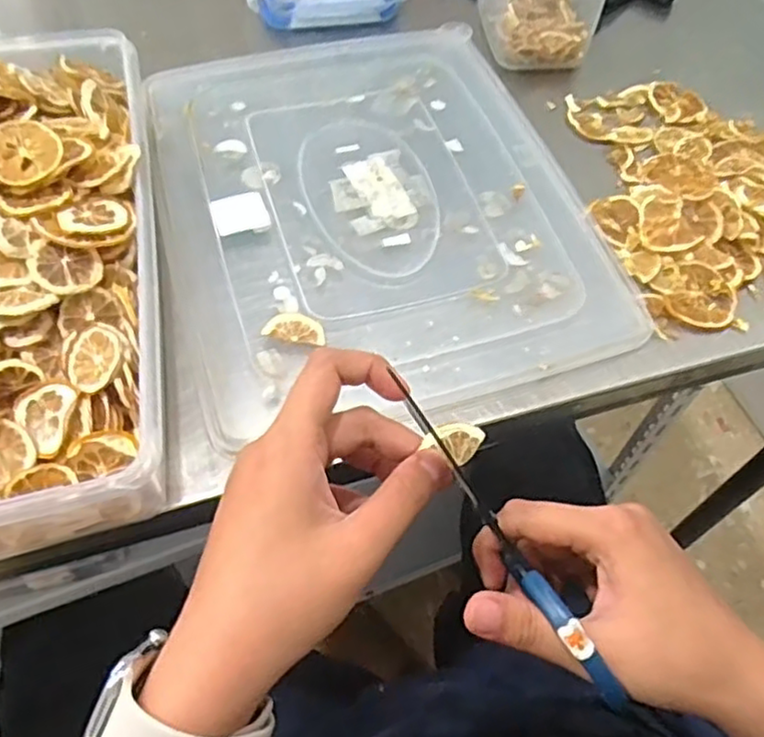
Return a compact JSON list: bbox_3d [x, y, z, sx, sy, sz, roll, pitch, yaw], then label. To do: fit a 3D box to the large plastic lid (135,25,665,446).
[{"bbox_3d":[-0.009,-0.132,0.489,0.277,0.009,0.356,-13,58,-10],"label":"large plastic lid"}]

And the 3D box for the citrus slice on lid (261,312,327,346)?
[{"bbox_3d":[-0.052,-0.025,0.415,0.038,0.004,0.020,11,57,6],"label":"citrus slice on lid"}]

